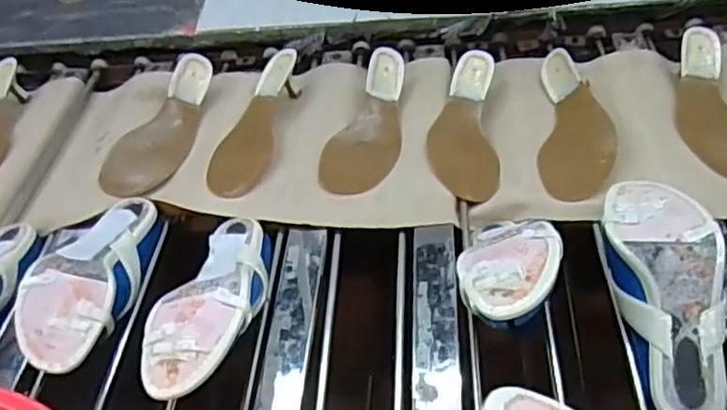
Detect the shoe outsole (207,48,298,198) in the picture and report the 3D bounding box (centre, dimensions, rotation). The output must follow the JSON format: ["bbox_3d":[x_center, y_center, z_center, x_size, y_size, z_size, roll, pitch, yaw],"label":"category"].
[{"bbox_3d":[-0.138,-0.099,0.826,0.075,0.031,0.225,7,58,14],"label":"shoe outsole"}]

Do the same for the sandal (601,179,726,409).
[{"bbox_3d":[0.259,0.071,0.561,0.084,0.055,0.222,-2,63,5],"label":"sandal"}]

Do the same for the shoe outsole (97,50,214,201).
[{"bbox_3d":[-0.248,-0.102,0.832,0.077,0.047,0.230,10,48,15],"label":"shoe outsole"}]

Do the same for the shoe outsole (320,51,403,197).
[{"bbox_3d":[0.015,-0.107,0.798,0.082,0.040,0.222,15,49,20],"label":"shoe outsole"}]

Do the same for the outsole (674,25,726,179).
[{"bbox_3d":[0.401,-0.123,0.764,0.084,0.038,0.234,-1,46,5],"label":"outsole"}]

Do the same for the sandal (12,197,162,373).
[{"bbox_3d":[-0.264,0.071,0.647,0.082,0.071,0.219,-3,45,3],"label":"sandal"}]

